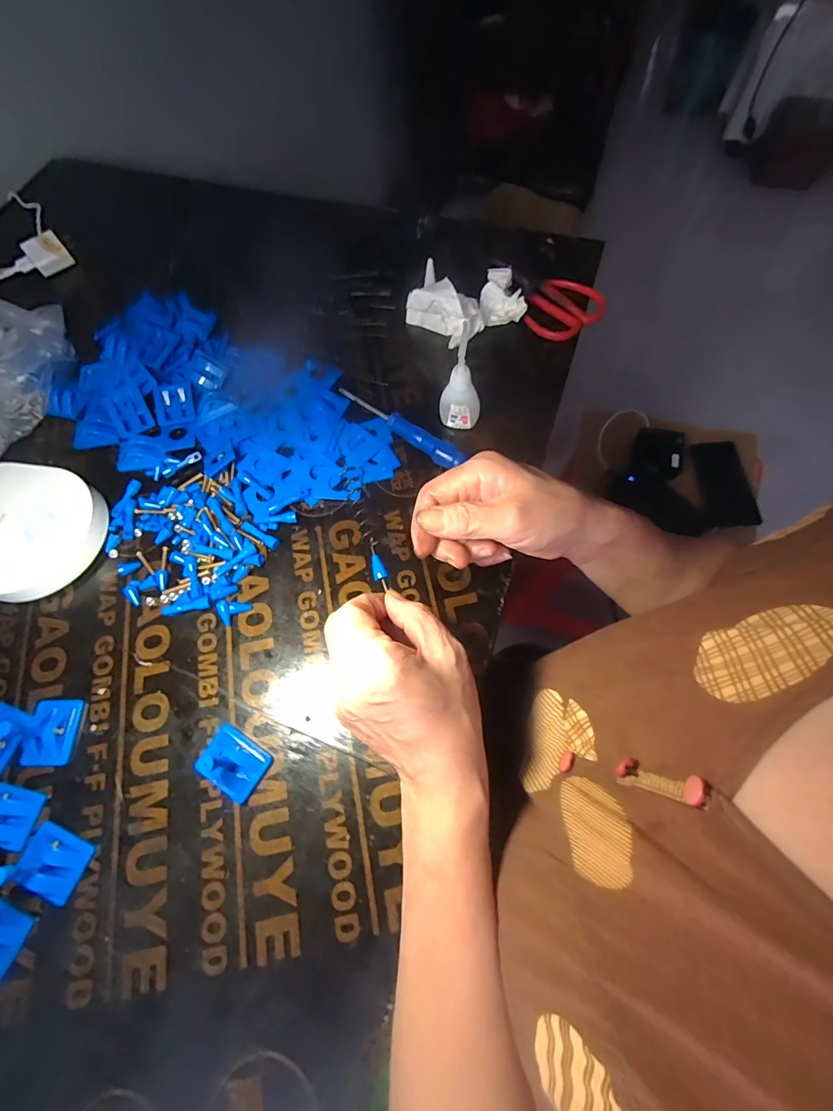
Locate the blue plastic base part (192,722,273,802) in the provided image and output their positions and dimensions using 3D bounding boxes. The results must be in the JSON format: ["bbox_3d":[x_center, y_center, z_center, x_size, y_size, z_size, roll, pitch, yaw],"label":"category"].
[{"bbox_3d":[-0.129,0.137,0.293,0.046,0.044,0.034,28,71,14],"label":"blue plastic base part"}]

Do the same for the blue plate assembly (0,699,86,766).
[{"bbox_3d":[-0.268,0.123,0.308,0.034,0.040,0.045,-2,67,3],"label":"blue plate assembly"}]

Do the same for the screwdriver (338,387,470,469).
[{"bbox_3d":[-0.020,-0.121,0.409,0.140,0.018,0.015,35,73,16],"label":"screwdriver"}]

